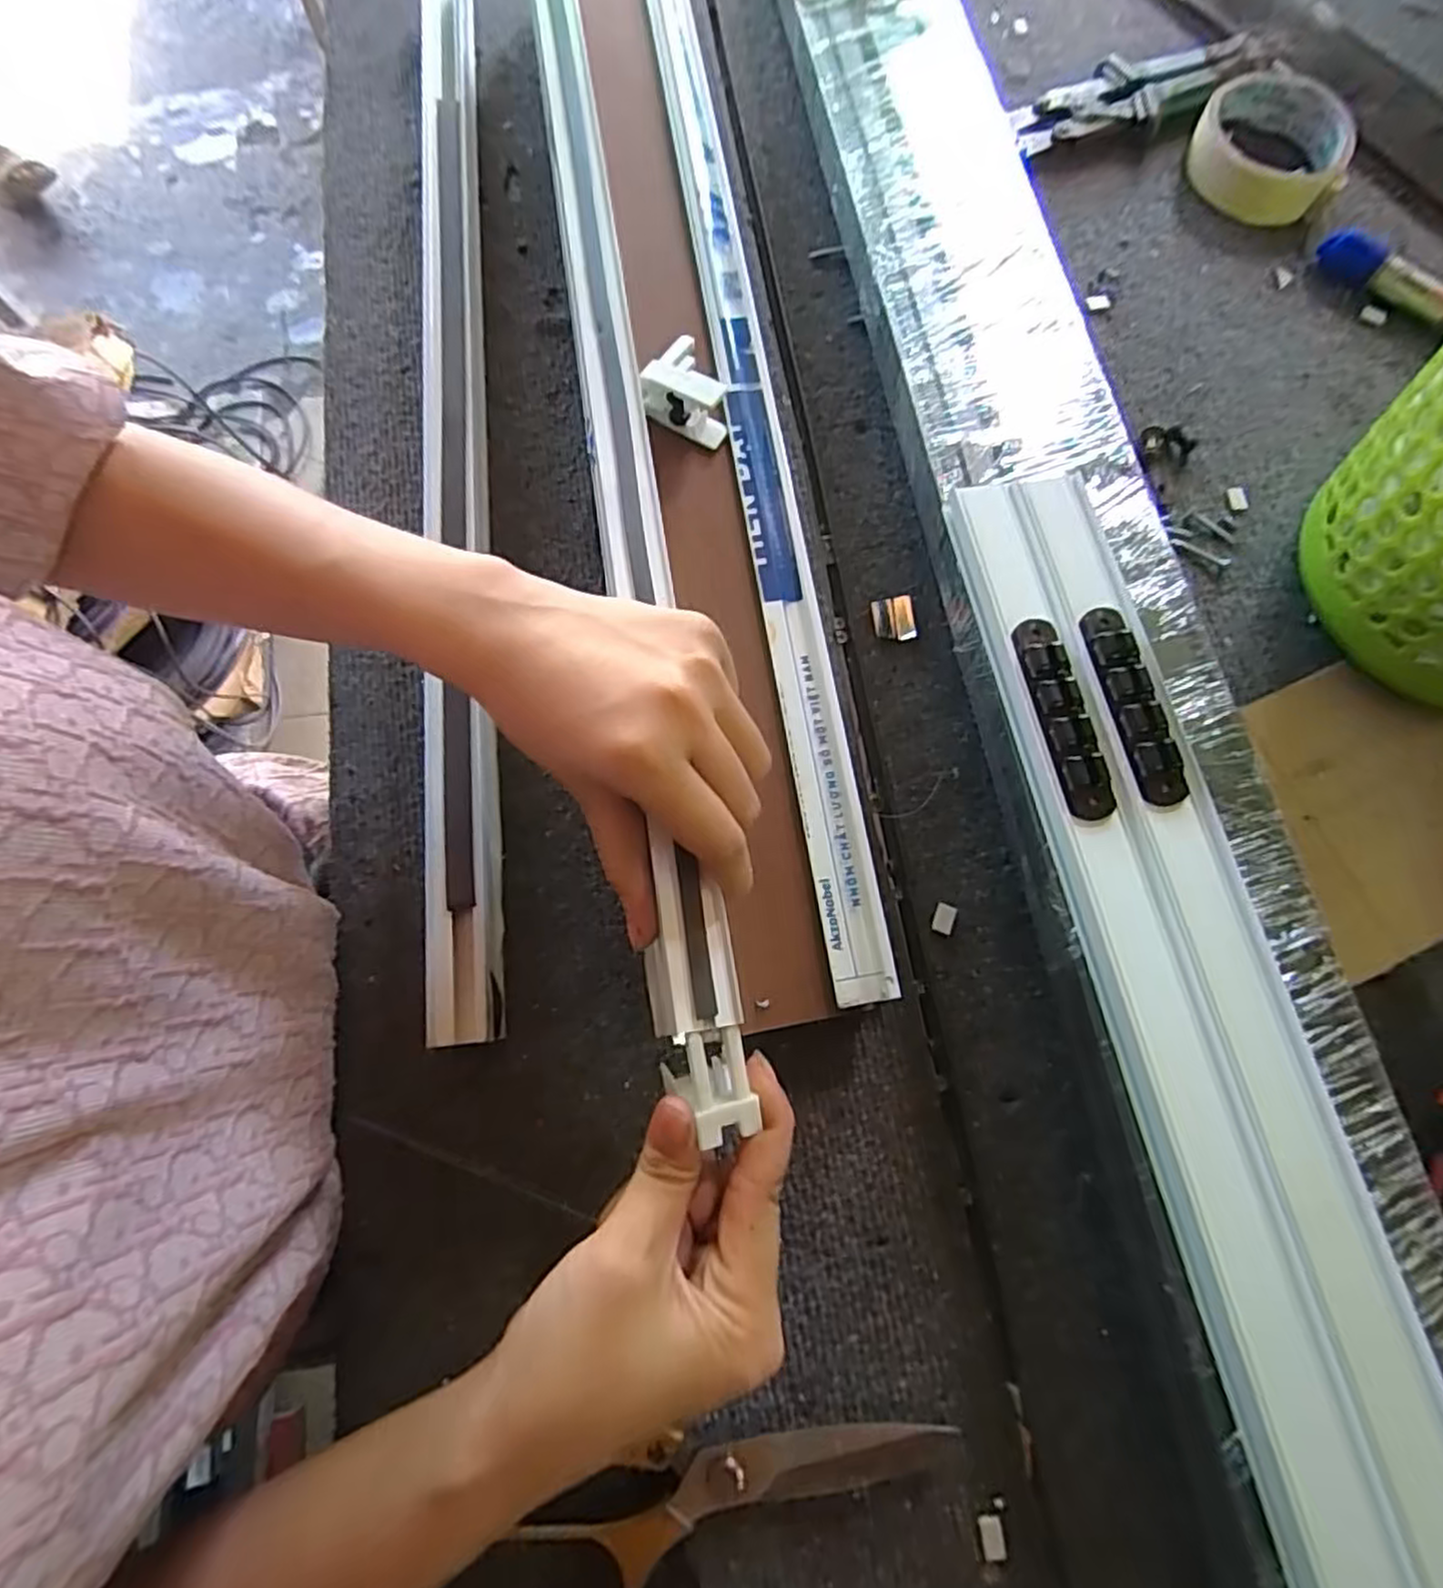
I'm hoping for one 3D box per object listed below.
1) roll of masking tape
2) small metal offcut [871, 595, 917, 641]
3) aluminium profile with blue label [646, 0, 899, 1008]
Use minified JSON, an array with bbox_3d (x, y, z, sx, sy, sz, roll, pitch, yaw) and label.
[{"bbox_3d":[0.323,-0.383,0.429,0.083,0.025,0.089,21,75,5],"label":"roll of masking tape"},{"bbox_3d":[0.086,-0.087,0.362,0.020,0.004,0.023,-6,74,-2],"label":"small metal offcut"},{"bbox_3d":[0.010,-0.219,0.380,0.027,0.031,0.629,-8,74,-3],"label":"aluminium profile with blue label"}]

